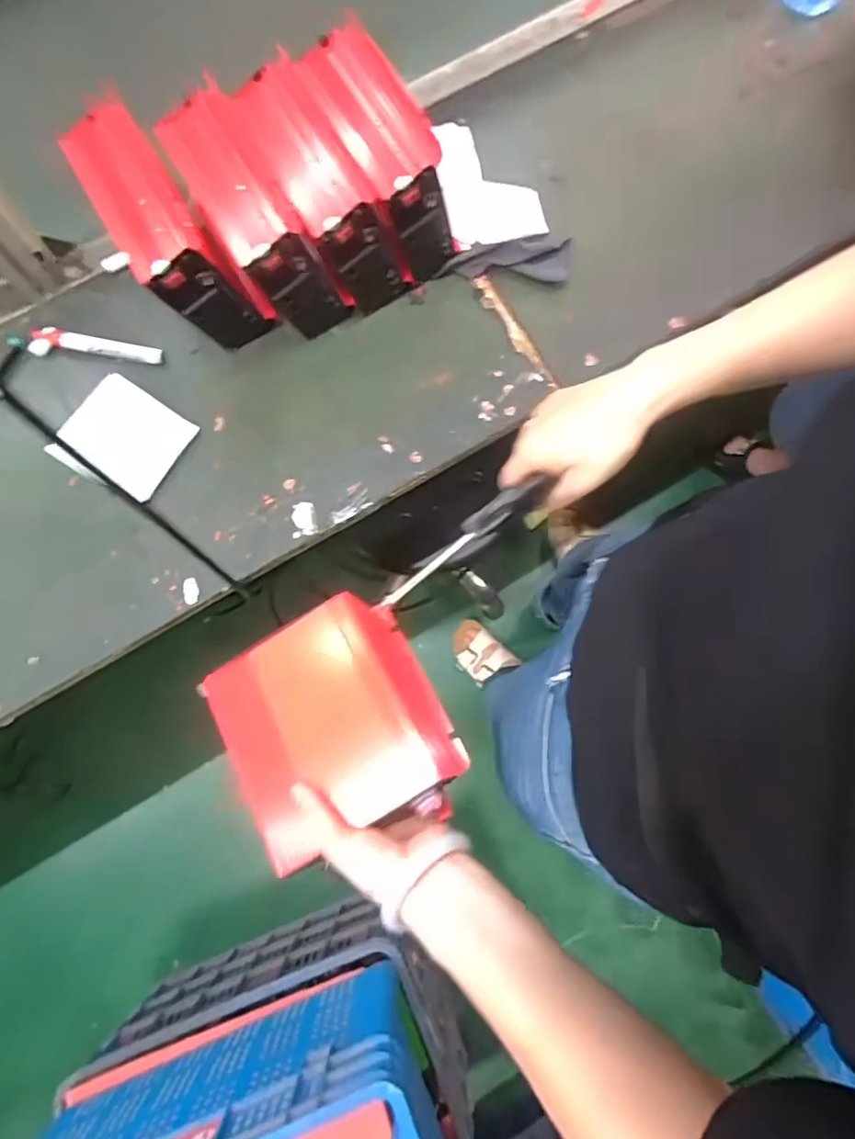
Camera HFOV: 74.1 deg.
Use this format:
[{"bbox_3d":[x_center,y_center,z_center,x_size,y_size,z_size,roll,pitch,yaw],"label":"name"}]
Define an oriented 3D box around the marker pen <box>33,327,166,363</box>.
[{"bbox_3d":[-0.349,-0.237,0.601,0.129,0.019,0.017,8,80,1],"label":"marker pen"}]

